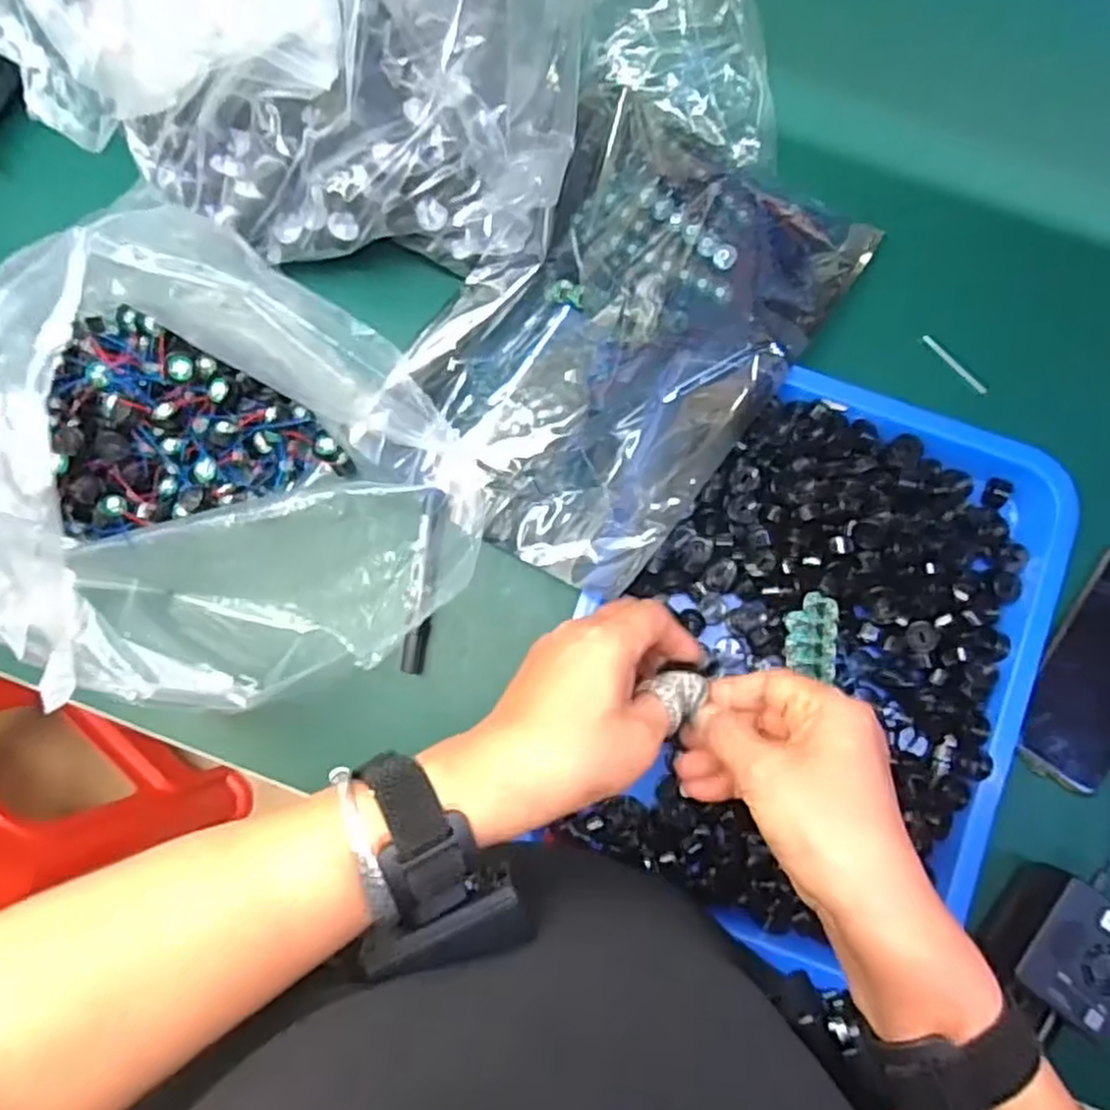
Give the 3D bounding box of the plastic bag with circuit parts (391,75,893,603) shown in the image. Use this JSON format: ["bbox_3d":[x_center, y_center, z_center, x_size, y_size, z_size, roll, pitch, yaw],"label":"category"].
[{"bbox_3d":[0.048,-0.152,0.511,0.219,0.054,0.332,32,86,4],"label":"plastic bag with circuit parts"}]

